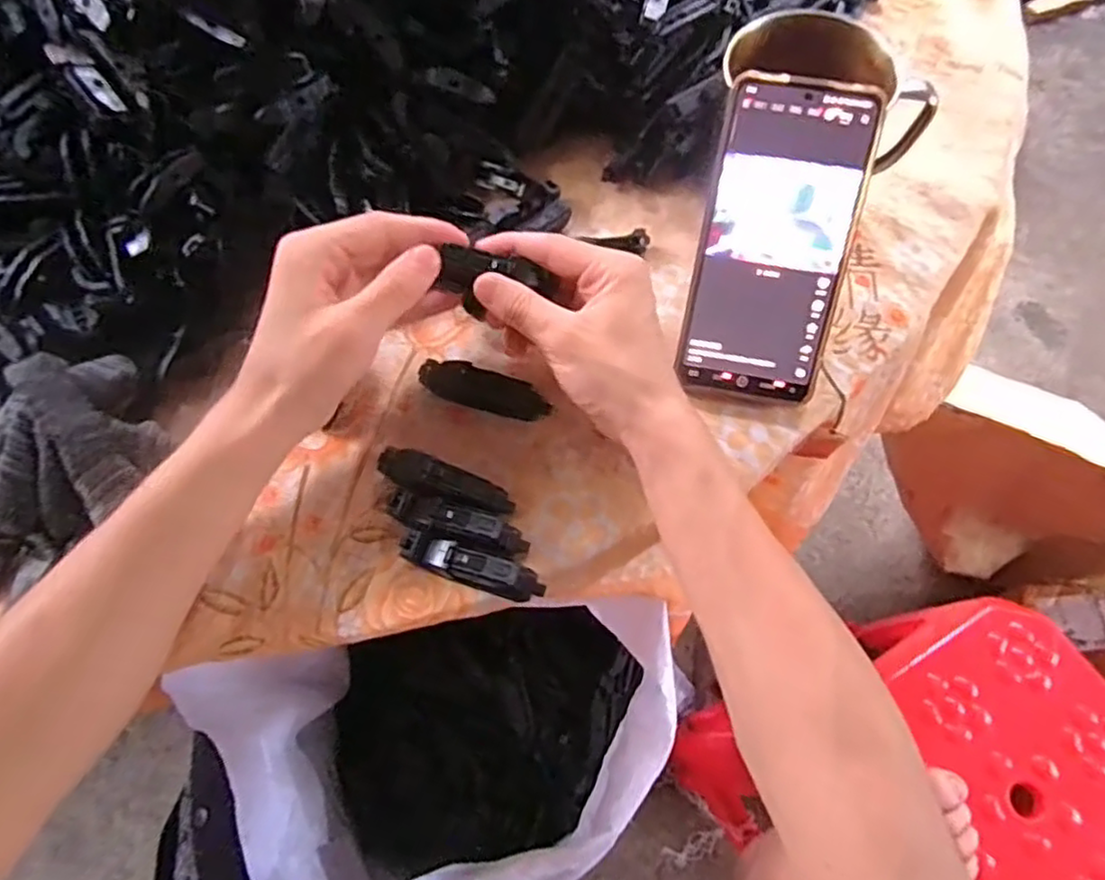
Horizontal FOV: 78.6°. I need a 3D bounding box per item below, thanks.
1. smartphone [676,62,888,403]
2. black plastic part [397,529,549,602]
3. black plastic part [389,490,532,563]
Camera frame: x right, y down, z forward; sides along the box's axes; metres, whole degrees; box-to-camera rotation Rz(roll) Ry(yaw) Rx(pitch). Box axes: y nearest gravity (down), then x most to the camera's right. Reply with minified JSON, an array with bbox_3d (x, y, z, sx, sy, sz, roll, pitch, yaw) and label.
[{"bbox_3d":[0.119,-0.103,0.362,0.076,0.006,0.163,11,107,7],"label":"smartphone"},{"bbox_3d":[-0.043,0.065,0.346,0.075,0.024,0.018,16,70,9],"label":"black plastic part"},{"bbox_3d":[-0.049,0.044,0.352,0.073,0.024,0.018,17,70,10],"label":"black plastic part"}]

